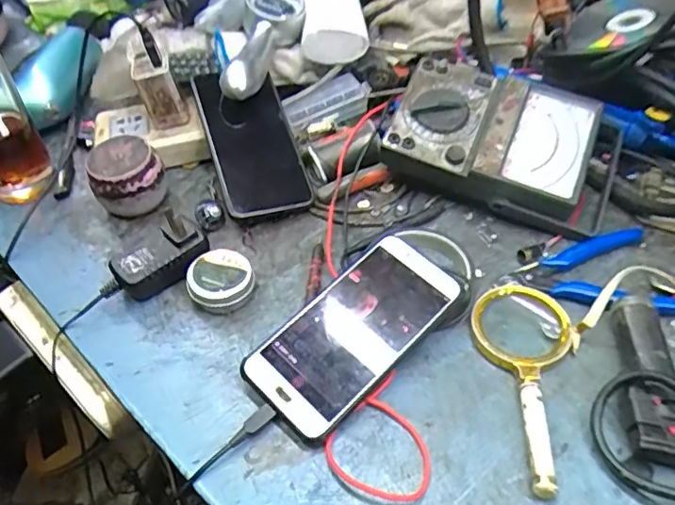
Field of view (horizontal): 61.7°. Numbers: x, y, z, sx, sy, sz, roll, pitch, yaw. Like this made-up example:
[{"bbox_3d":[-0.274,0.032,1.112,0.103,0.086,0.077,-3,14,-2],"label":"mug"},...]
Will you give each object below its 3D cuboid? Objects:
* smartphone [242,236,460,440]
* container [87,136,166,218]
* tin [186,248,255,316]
[{"bbox_3d":[0.013,0.052,0.398,0.157,0.012,0.076,-40,61,-21],"label":"smartphone"},{"bbox_3d":[-0.183,-0.065,0.493,0.058,0.061,0.050,-23,51,-16],"label":"container"},{"bbox_3d":[-0.090,0.024,0.437,0.048,0.026,0.044,-2,48,2],"label":"tin"}]

